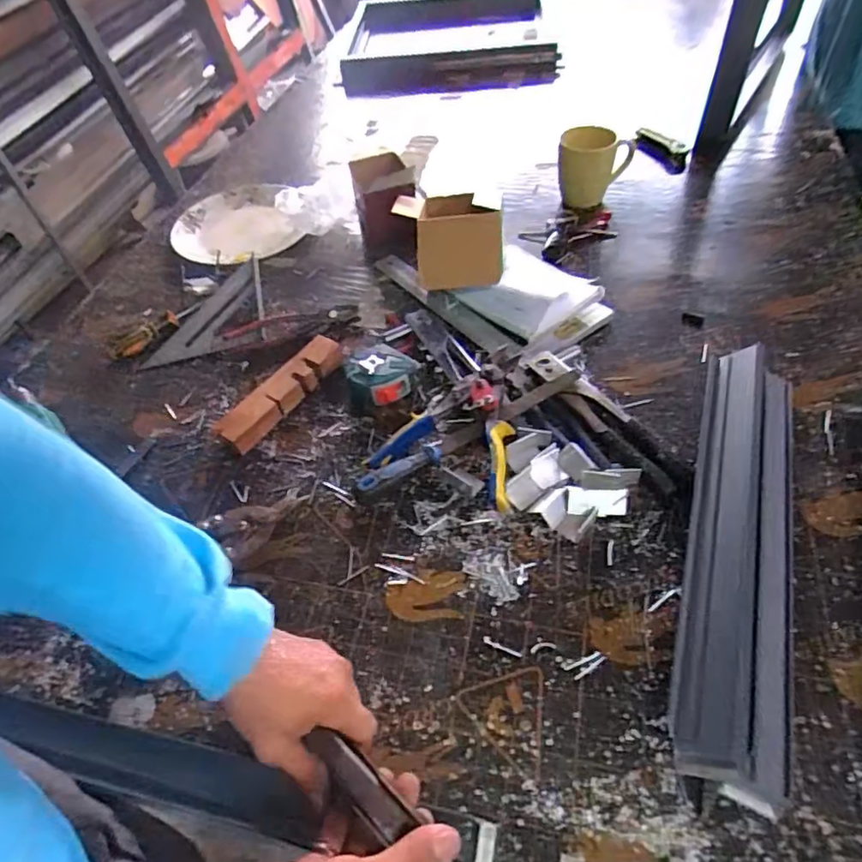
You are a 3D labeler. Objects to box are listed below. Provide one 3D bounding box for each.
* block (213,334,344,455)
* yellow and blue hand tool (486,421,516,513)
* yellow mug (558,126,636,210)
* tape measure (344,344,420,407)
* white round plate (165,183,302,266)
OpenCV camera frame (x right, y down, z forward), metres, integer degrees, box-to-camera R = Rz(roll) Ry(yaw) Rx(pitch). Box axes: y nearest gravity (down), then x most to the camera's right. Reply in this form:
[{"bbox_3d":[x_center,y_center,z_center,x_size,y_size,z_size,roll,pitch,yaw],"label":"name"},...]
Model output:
[{"bbox_3d":[-0.192,-0.052,0.759,0.047,0.033,0.201,27,58,25],"label":"block"},{"bbox_3d":[0.076,0.038,0.643,0.029,0.018,0.100,1,73,6],"label":"yellow and blue hand tool"},{"bbox_3d":[0.275,-0.448,0.985,0.117,0.107,0.108,10,52,13],"label":"yellow mug"},{"bbox_3d":[-0.067,-0.071,0.753,0.085,0.041,0.078,34,61,29],"label":"tape measure"},{"bbox_3d":[-0.349,-0.381,1.054,0.236,0.044,0.253,-10,50,-2],"label":"white round plate"}]

